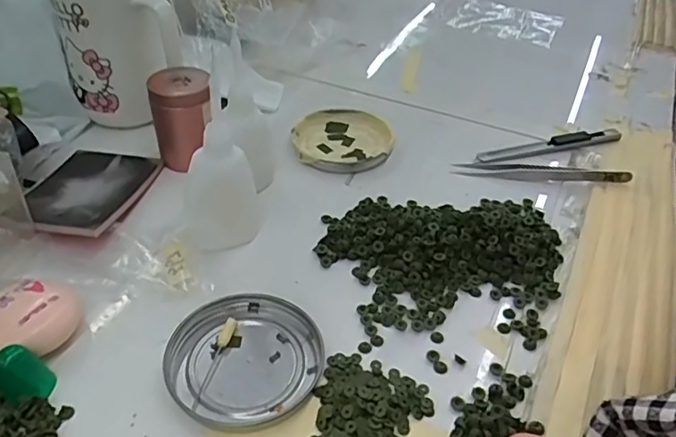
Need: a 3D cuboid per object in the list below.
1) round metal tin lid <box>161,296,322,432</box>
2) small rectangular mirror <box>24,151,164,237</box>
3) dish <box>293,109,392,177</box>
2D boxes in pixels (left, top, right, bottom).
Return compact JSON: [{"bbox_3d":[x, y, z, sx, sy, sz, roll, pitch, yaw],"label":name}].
[{"bbox_3d":[-0.048,0.071,0.299,0.080,0.008,0.074,2,41,-2],"label":"round metal tin lid"},{"bbox_3d":[-0.174,-0.020,0.391,0.073,0.008,0.101,7,32,6],"label":"small rectangular mirror"},{"bbox_3d":[0.003,-0.065,0.460,0.078,0.011,0.077,2,41,-2],"label":"dish"}]

